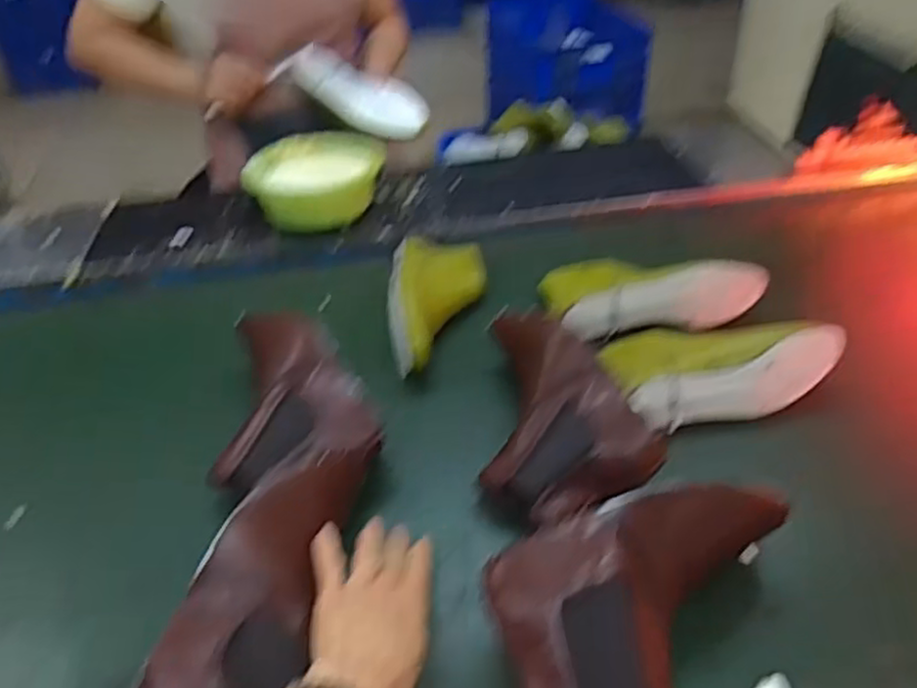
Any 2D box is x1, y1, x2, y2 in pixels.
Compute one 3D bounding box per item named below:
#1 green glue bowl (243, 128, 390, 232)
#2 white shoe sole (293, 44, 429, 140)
[{"bbox_3d":[-0.213,-0.243,1.083,0.172,0.074,0.182,-2,39,1],"label":"green glue bowl"},{"bbox_3d":[-0.152,-0.384,1.120,0.228,0.025,0.085,30,87,9],"label":"white shoe sole"}]

